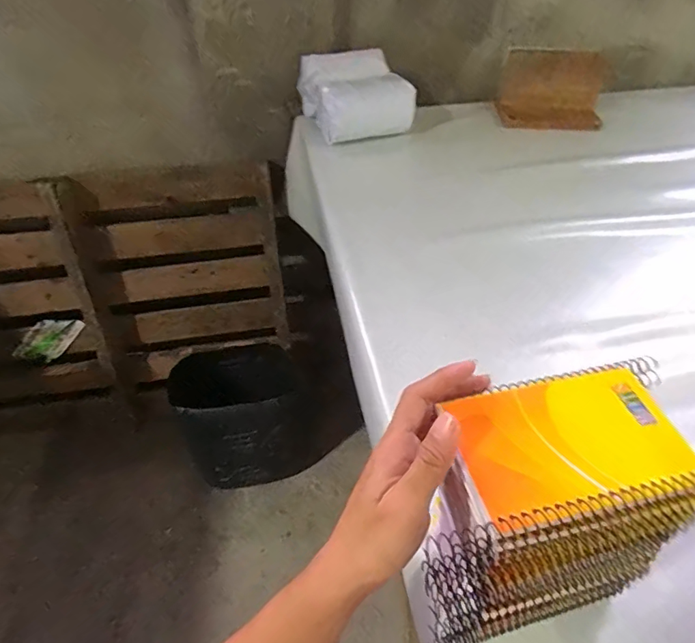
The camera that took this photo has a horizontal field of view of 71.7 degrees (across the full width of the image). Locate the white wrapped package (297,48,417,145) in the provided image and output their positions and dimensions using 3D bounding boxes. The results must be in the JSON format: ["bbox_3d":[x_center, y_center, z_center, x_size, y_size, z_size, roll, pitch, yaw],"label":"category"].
[{"bbox_3d":[0.014,-0.488,1.031,0.202,0.119,0.226,-13,46,-12],"label":"white wrapped package"}]

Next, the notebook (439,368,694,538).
[{"bbox_3d":[0.128,0.069,0.277,0.125,0.010,0.078,-10,45,-10],"label":"notebook"}]

